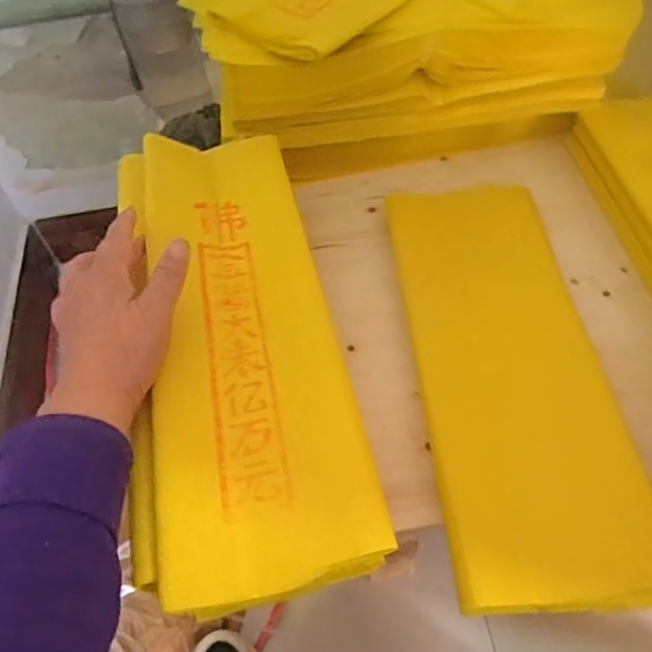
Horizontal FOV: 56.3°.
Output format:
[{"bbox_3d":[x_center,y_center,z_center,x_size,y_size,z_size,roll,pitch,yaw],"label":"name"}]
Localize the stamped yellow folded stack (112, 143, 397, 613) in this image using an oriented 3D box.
[{"bbox_3d":[-0.065,-0.005,0.414,0.134,0.021,0.356,-12,56,-3],"label":"stamped yellow folded stack"}]

